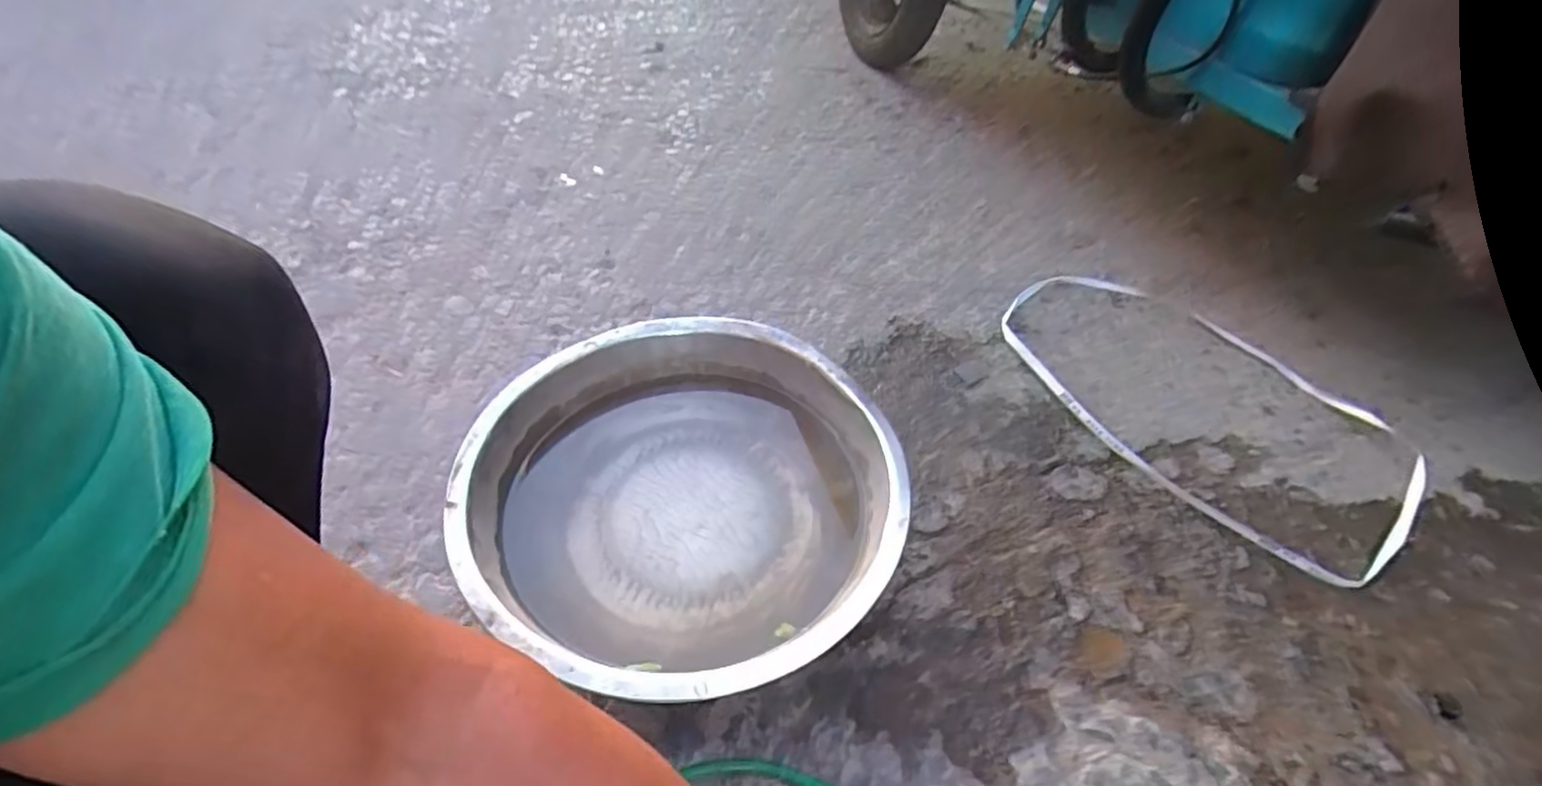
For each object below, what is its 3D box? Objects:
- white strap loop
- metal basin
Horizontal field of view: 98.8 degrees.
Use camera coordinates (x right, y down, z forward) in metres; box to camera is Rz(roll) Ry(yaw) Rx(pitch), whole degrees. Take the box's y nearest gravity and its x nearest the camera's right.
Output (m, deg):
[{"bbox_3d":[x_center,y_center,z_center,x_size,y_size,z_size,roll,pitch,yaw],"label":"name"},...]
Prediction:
[{"bbox_3d":[0.511,-0.008,0.813,0.335,0.024,0.490,-25,50,-26],"label":"white strap loop"},{"bbox_3d":[-0.067,0.089,0.608,0.354,0.110,0.337,3,45,-3],"label":"metal basin"}]

